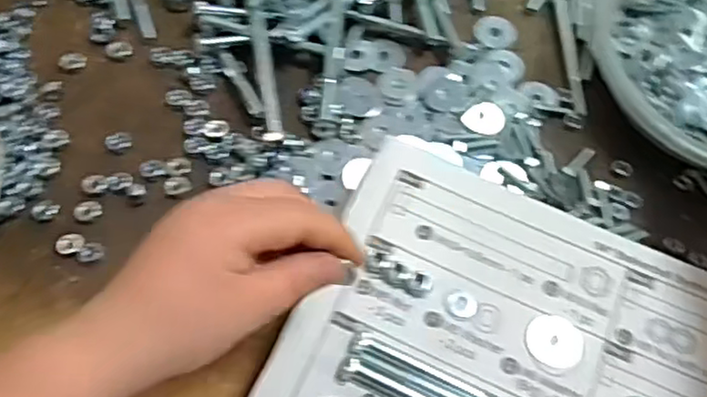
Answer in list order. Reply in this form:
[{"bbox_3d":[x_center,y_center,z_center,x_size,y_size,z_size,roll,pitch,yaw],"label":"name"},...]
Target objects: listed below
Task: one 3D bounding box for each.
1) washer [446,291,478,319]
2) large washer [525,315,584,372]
[{"bbox_3d":[0.061,0.060,0.375,0.017,0.004,0.015,31,71,11],"label":"washer"},{"bbox_3d":[0.111,0.080,0.368,0.031,0.004,0.029,9,68,2],"label":"large washer"}]

